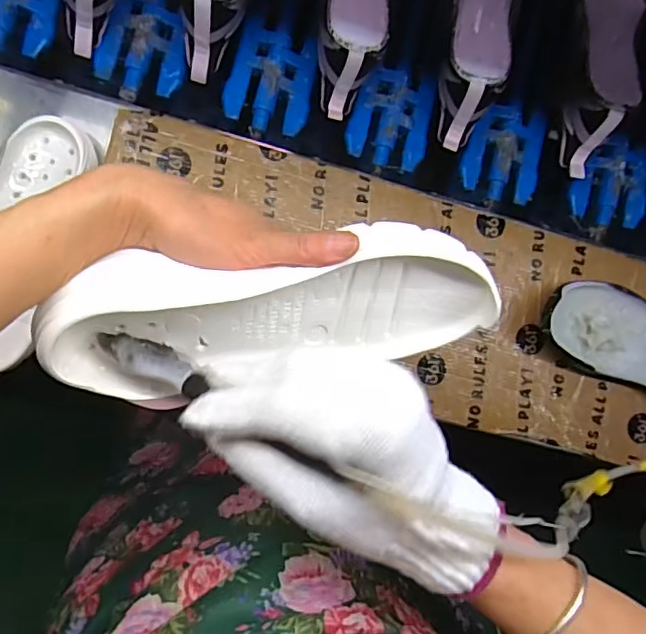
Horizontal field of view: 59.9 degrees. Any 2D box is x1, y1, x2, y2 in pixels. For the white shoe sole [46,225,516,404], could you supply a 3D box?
[{"bbox_3d":[-0.026,0.000,0.328,0.249,0.048,0.104,-8,132,-16],"label":"white shoe sole"}]

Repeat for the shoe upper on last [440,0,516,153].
[{"bbox_3d":[0.152,-0.279,0.565,0.072,0.065,0.203,16,88,-7],"label":"shoe upper on last"}]

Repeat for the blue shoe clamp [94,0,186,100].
[{"bbox_3d":[-0.181,-0.280,0.578,0.084,0.021,0.110,20,87,-7],"label":"blue shoe clamp"}]

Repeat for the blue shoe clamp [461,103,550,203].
[{"bbox_3d":[0.206,-0.187,0.638,0.091,0.024,0.104,8,89,-7],"label":"blue shoe clamp"}]

